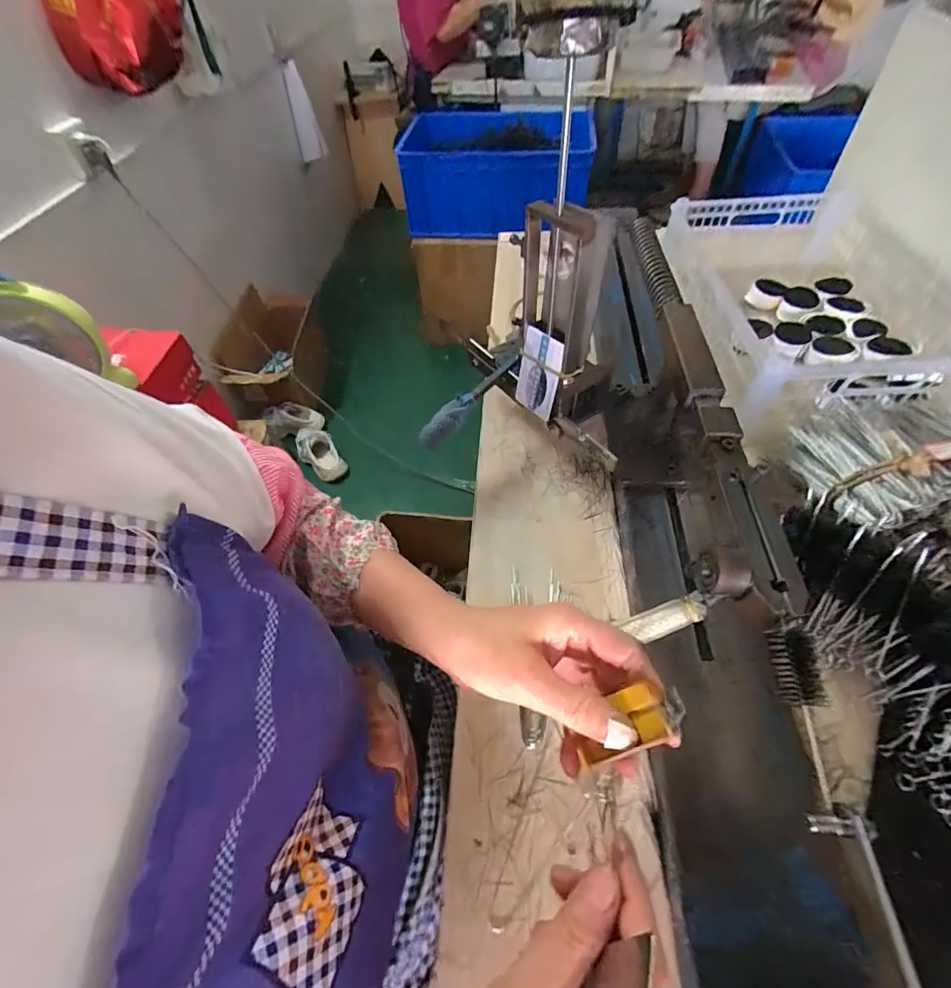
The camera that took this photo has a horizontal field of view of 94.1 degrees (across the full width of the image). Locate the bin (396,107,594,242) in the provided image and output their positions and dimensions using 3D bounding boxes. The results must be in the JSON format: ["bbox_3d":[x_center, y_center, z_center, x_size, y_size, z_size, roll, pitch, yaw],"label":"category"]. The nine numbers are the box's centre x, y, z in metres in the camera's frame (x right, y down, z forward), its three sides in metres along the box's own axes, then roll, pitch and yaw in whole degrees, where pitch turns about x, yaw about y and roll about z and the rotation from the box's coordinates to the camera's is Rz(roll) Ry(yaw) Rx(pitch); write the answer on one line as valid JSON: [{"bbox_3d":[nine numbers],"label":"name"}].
[{"bbox_3d":[0.073,-1.102,1.533,0.600,0.280,0.441,3,55,6],"label":"bin"}]

